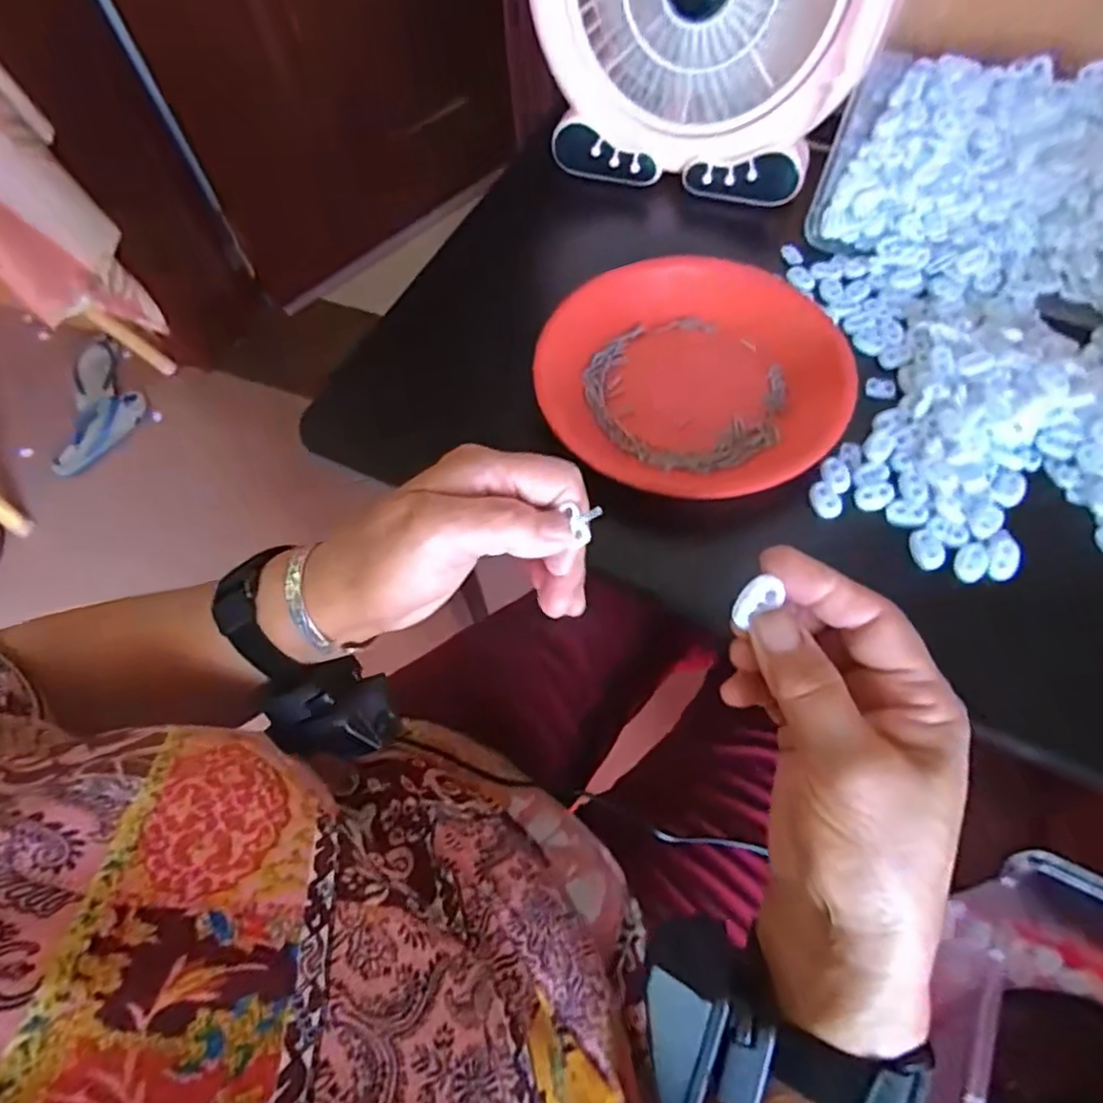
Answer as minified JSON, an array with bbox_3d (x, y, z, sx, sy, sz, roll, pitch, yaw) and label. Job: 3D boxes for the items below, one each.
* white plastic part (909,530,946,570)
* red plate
[{"bbox_3d":[0.214,-0.001,0.365,0.017,0.007,0.024,-9,66,-2],"label":"white plastic part"},{"bbox_3d":[0.091,-0.119,0.420,0.186,0.039,0.199,-1,66,2],"label":"red plate"}]

